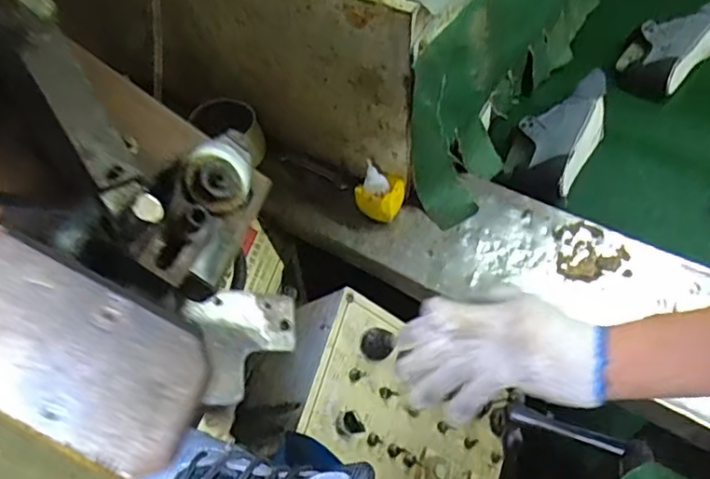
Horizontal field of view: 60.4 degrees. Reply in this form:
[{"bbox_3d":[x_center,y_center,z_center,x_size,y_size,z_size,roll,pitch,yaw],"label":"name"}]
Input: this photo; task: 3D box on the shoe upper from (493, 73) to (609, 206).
[{"bbox_3d":[0.344,-0.183,1.028,0.126,0.070,0.281,28,60,20],"label":"shoe upper"}]

